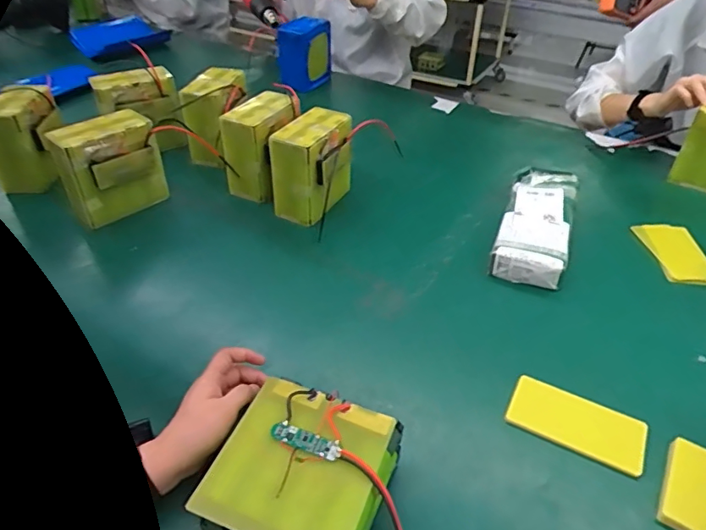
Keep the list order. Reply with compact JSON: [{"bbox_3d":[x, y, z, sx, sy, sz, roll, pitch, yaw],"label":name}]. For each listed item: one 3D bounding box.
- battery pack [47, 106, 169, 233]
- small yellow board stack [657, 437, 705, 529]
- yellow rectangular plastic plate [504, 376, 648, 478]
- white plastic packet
[{"bbox_3d":[-0.380,-0.150,0.815,0.146,0.143,0.082,-20,44,-25],"label":"battery pack"},{"bbox_3d":[0.331,0.217,0.503,0.043,0.017,0.098,23,44,24],"label":"small yellow board stack"},{"bbox_3d":[0.245,0.173,0.563,0.139,0.010,0.070,21,43,22],"label":"yellow rectangular plastic plate"},{"bbox_3d":[0.294,-0.069,0.828,0.107,0.053,0.264,15,41,16],"label":"white plastic packet"}]

